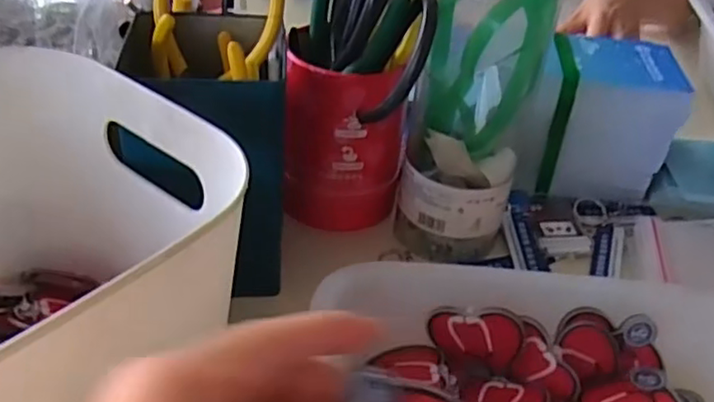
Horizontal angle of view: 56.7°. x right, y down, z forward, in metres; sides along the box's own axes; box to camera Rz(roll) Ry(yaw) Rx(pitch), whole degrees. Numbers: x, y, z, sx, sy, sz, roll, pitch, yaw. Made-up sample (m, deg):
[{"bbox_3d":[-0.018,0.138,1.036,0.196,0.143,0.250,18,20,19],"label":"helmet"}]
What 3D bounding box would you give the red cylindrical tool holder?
[{"bbox_3d":[-0.009,-0.047,0.457,0.079,0.111,0.073,3,37,-4],"label":"red cylindrical tool holder"}]

